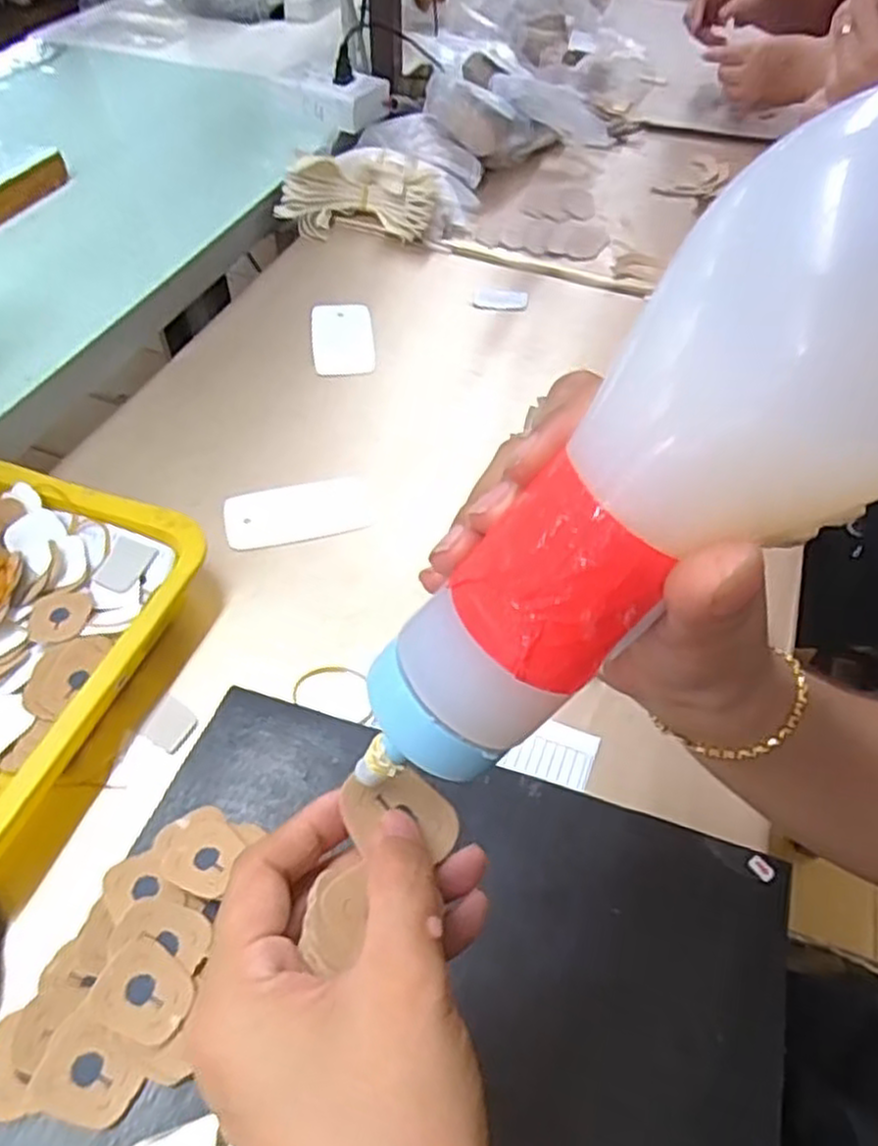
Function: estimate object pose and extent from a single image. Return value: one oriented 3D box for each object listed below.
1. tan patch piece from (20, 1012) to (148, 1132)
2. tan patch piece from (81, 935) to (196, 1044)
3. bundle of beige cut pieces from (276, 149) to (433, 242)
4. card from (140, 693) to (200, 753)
[{"bbox_3d":[-0.138,0.198,0.298,0.039,0.005,0.033,18,52,9],"label":"tan patch piece"},{"bbox_3d":[-0.123,0.174,0.314,0.037,0.007,0.033,22,53,12],"label":"tan patch piece"},{"bbox_3d":[-0.083,-0.392,0.776,0.151,0.062,0.077,4,52,-2],"label":"bundle of beige cut pieces"},{"bbox_3d":[-0.153,0.085,0.427,0.027,0.004,0.026,26,54,15],"label":"card"}]

